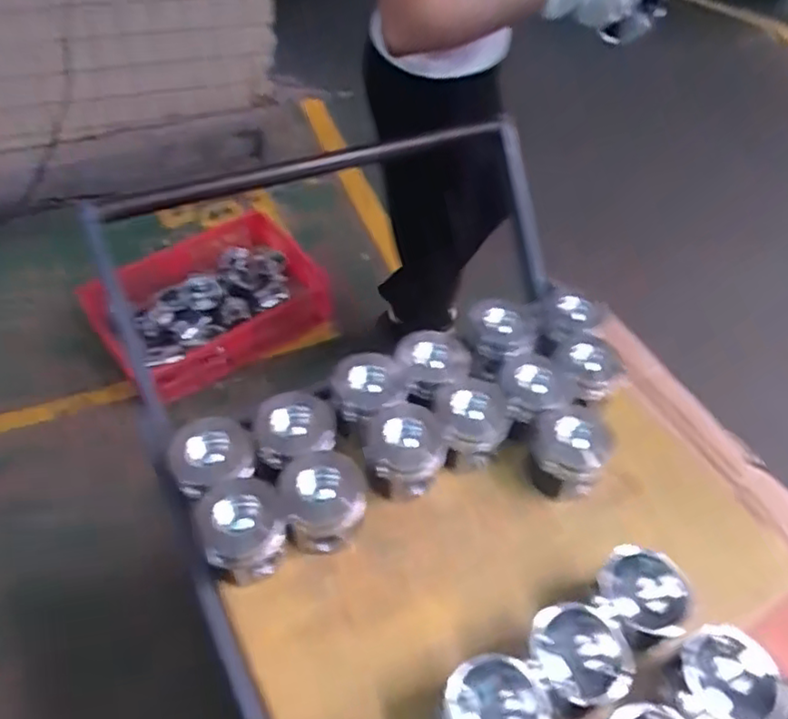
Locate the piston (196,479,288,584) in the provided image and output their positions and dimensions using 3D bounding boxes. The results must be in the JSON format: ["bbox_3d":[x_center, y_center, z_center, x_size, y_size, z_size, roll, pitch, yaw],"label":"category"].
[{"bbox_3d":[-0.177,0.208,0.754,0.090,0.105,0.099,3,47,-3],"label":"piston"}]

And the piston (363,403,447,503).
[{"bbox_3d":[0.013,0.120,0.840,0.100,0.085,0.103,3,47,-3],"label":"piston"}]

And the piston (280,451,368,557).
[{"bbox_3d":[-0.086,0.172,0.781,0.101,0.093,0.088,-14,51,-18],"label":"piston"}]

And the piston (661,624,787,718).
[{"bbox_3d":[0.336,0.333,0.663,0.096,0.070,0.095,3,47,-3],"label":"piston"}]

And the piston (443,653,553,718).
[{"bbox_3d":[0.100,0.350,0.627,0.097,0.072,0.090,3,47,-3],"label":"piston"}]

